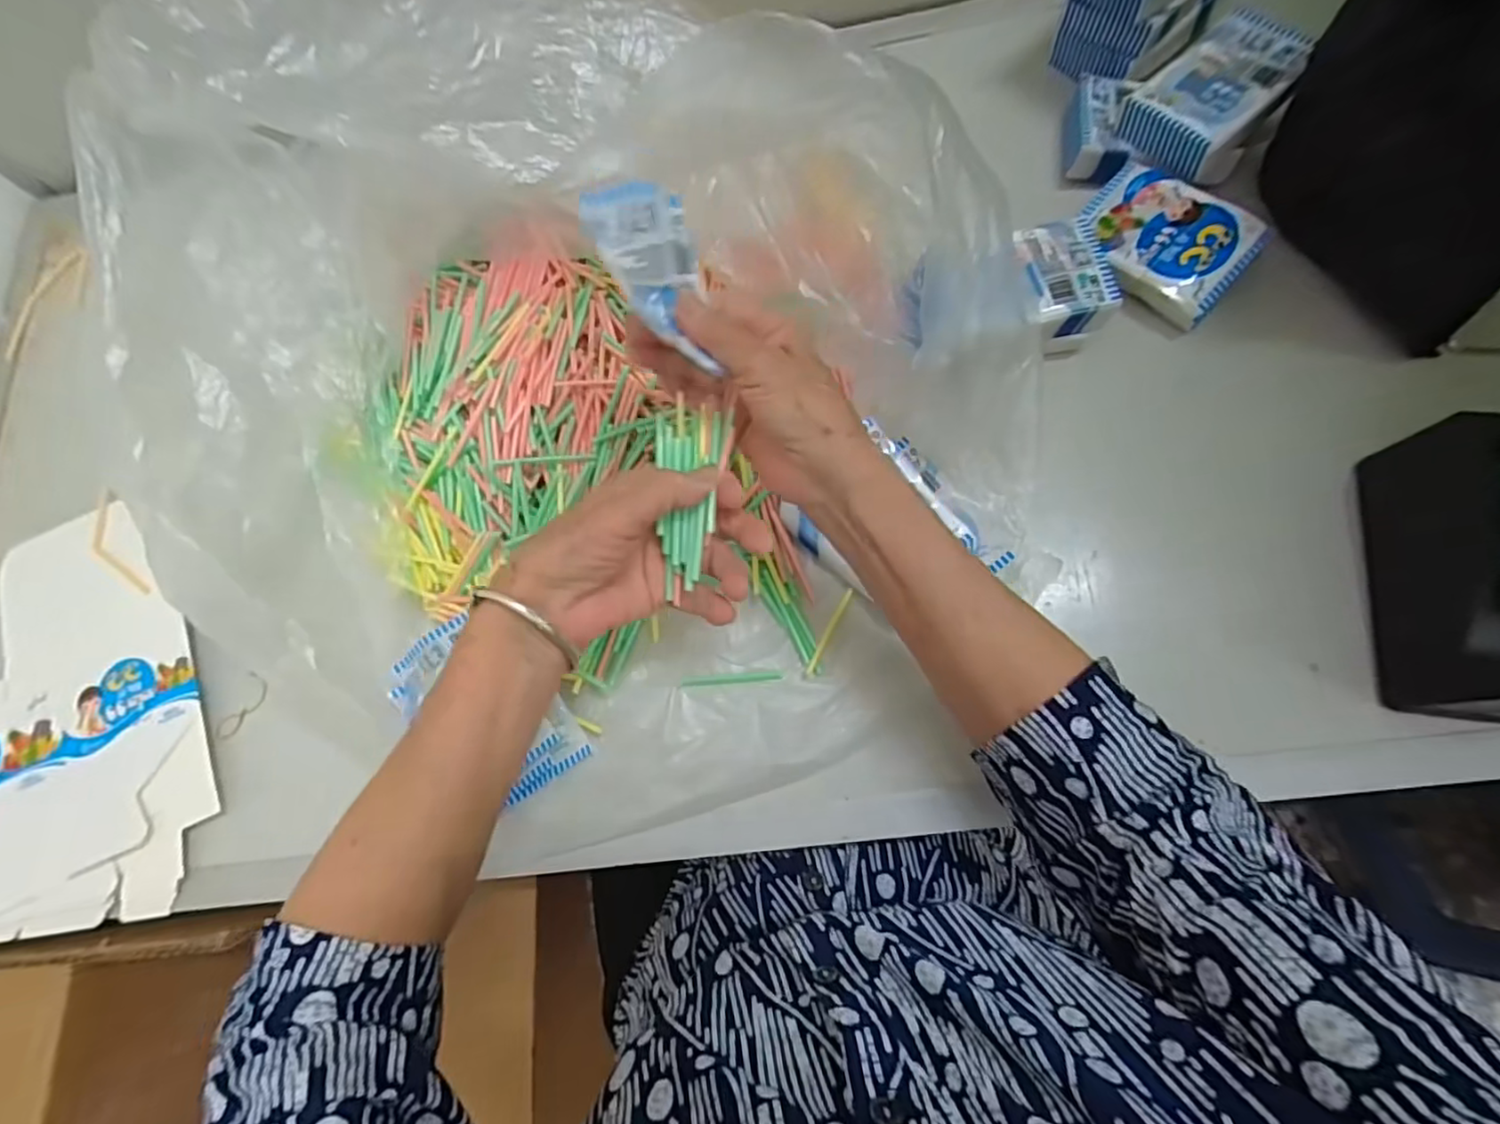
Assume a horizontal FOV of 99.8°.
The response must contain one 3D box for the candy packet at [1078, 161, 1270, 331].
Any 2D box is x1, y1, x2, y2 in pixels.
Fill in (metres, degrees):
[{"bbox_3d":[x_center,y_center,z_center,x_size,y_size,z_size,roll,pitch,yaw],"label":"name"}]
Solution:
[{"bbox_3d":[0.275,-0.217,0.416,0.104,0.026,0.076,43,84,14],"label":"candy packet"}]

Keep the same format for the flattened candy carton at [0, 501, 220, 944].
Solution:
[{"bbox_3d":[-0.495,0.109,0.437,0.256,0.031,0.277,-11,75,4],"label":"flattened candy carton"}]

